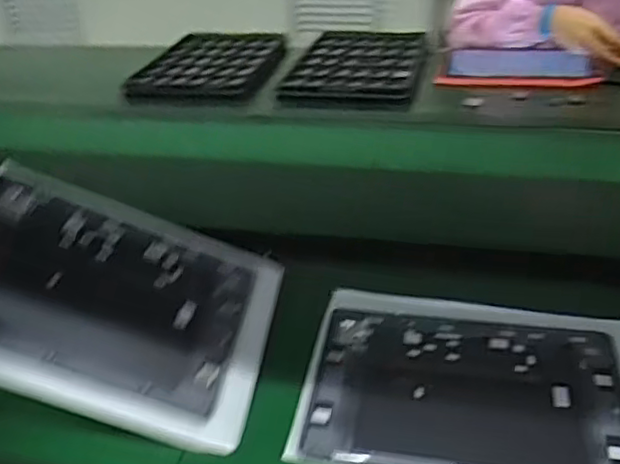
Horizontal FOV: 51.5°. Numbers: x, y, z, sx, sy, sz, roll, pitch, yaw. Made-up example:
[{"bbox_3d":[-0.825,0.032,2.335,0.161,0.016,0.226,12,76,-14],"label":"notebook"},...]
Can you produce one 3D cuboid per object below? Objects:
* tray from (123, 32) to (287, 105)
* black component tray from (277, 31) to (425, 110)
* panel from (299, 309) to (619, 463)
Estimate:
[{"bbox_3d":[-0.183,-0.343,1.301,0.250,0.036,0.342,4,36,12],"label":"tray"},{"bbox_3d":[0.102,-0.324,1.235,0.224,0.026,0.379,6,36,15],"label":"black component tray"},{"bbox_3d":[0.134,0.137,0.554,0.256,0.012,0.175,4,34,12],"label":"panel"}]

